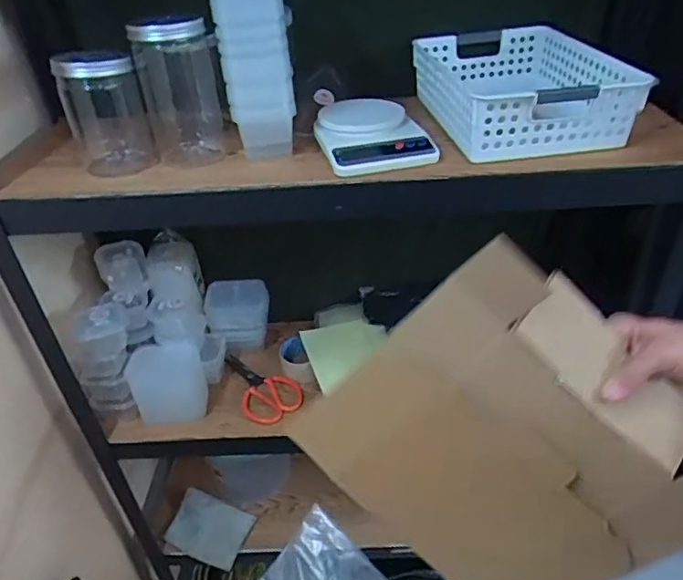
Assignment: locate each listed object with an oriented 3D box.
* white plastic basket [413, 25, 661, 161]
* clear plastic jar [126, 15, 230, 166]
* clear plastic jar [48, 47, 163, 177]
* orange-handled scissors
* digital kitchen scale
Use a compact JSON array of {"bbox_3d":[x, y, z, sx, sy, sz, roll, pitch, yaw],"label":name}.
[{"bbox_3d":[0.235,-0.278,0.738,0.214,0.084,0.306,-8,37,-6],"label":"white plastic basket"},{"bbox_3d":[-0.204,-0.256,0.697,0.099,0.172,0.088,-14,38,-13],"label":"clear plastic jar"},{"bbox_3d":[-0.296,-0.223,0.688,0.091,0.146,0.089,-17,39,-17],"label":"clear plastic jar"},{"bbox_3d":[-0.158,0.178,0.993,0.180,0.017,0.109,24,44,32],"label":"orange-handled scissors"},{"bbox_3d":[0.039,-0.204,0.696,0.131,0.035,0.172,-10,37,-9],"label":"digital kitchen scale"}]

